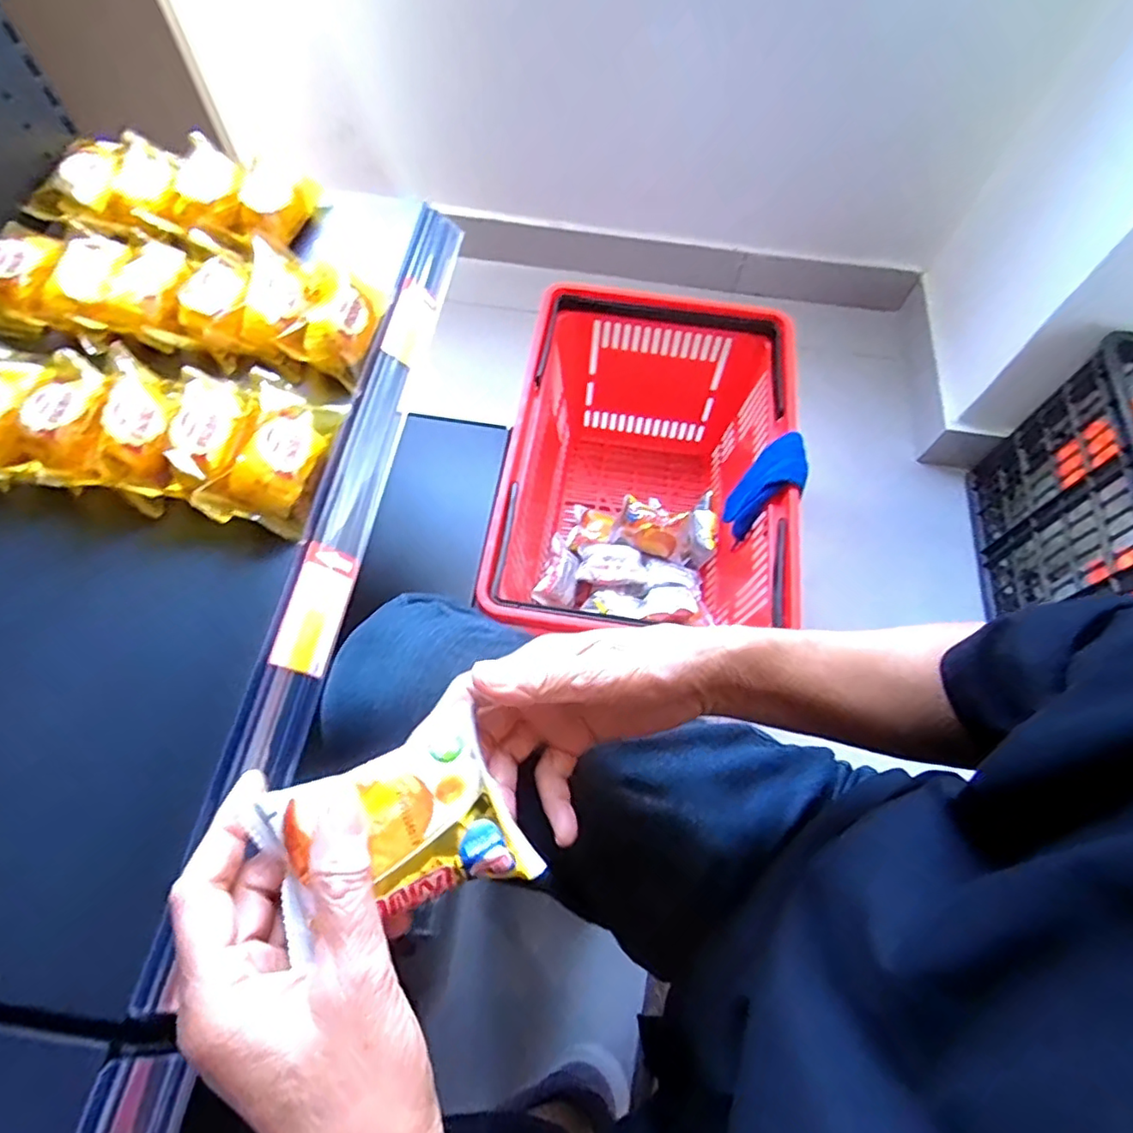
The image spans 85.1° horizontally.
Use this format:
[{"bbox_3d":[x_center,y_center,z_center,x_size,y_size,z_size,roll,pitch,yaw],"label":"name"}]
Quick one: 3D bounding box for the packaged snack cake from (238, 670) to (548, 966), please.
[{"bbox_3d":[-0.075,0.112,0.267,0.099,0.028,0.085,-25,68,-14],"label":"packaged snack cake"}]

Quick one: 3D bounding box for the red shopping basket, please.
[{"bbox_3d":[0.098,-0.107,0.831,0.347,0.272,0.465,10,64,2],"label":"red shopping basket"}]

